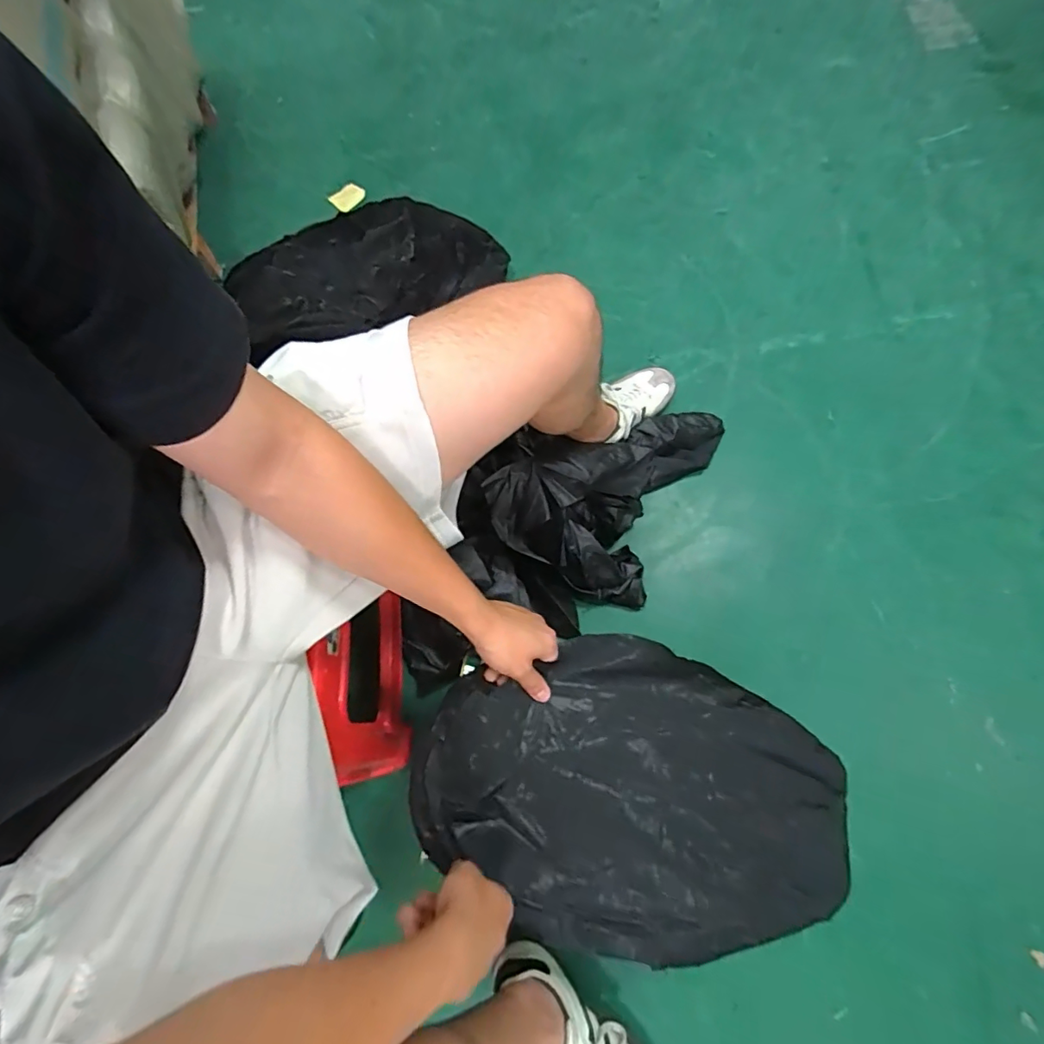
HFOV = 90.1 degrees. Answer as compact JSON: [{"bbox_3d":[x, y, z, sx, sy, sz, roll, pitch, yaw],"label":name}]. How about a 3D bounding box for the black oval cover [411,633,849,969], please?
[{"bbox_3d":[0.112,0.289,0.563,0.437,0.037,0.301,17,74,7],"label":"black oval cover"}]

